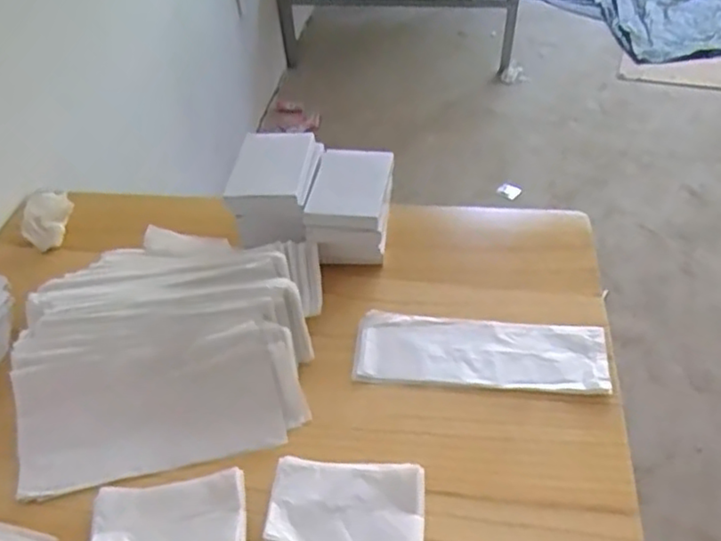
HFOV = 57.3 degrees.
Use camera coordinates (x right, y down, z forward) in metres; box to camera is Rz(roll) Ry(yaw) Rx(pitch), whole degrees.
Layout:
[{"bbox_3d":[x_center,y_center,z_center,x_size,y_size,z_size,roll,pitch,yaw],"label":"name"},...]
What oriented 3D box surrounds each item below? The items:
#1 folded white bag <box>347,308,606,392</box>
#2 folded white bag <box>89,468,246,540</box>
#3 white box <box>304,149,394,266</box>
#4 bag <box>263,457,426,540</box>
[{"bbox_3d":[0.125,0.084,0.696,0.254,0.009,0.093,1,44,8],"label":"folded white bag"},{"bbox_3d":[-0.166,0.218,0.564,0.130,0.017,0.082,-8,44,-2],"label":"folded white bag"},{"bbox_3d":[-0.010,-0.075,0.796,0.088,0.078,0.129,3,45,10],"label":"white box"},{"bbox_3d":[-0.012,0.204,0.572,0.131,0.011,0.083,0,44,7],"label":"bag"}]

